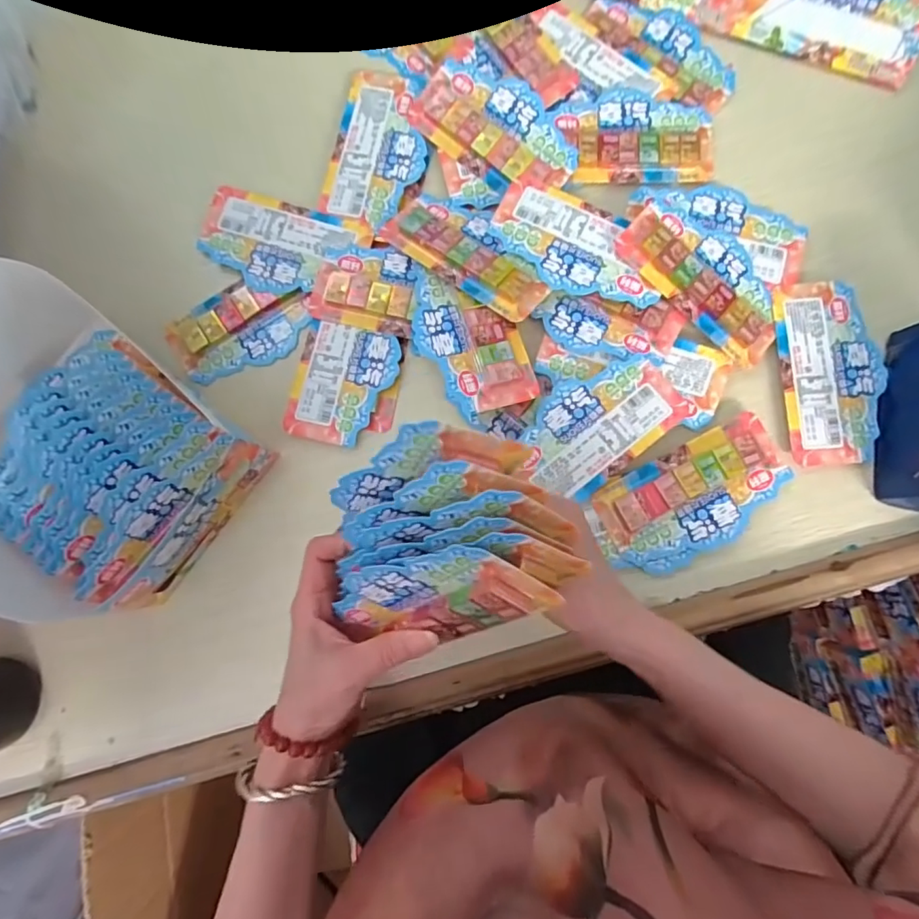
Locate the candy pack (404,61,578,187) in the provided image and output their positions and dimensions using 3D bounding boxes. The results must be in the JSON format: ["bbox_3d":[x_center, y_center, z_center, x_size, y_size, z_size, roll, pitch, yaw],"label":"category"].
[{"bbox_3d":[0.034,-0.282,0.435,0.144,0.016,0.075,37,85,7],"label":"candy pack"}]

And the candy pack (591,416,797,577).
[{"bbox_3d":[0.184,0.028,0.395,0.142,0.010,0.077,-29,82,-2],"label":"candy pack"}]

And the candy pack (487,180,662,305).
[{"bbox_3d":[0.095,-0.170,0.418,0.138,0.016,0.077,26,84,6],"label":"candy pack"}]

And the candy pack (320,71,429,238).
[{"bbox_3d":[-0.069,-0.266,0.445,0.078,0.007,0.140,10,83,4],"label":"candy pack"}]

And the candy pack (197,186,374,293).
[{"bbox_3d":[-0.152,-0.181,0.438,0.136,0.006,0.078,18,83,5],"label":"candy pack"}]

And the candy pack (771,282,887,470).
[{"bbox_3d":[0.296,-0.069,0.409,0.079,0.007,0.143,-4,82,2],"label":"candy pack"}]

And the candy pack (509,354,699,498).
[{"bbox_3d":[0.108,-0.028,0.404,0.137,0.007,0.076,-38,82,-3],"label":"candy pack"}]

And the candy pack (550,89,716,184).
[{"bbox_3d":[0.149,-0.274,0.433,0.127,0.009,0.077,-2,82,2],"label":"candy pack"}]

